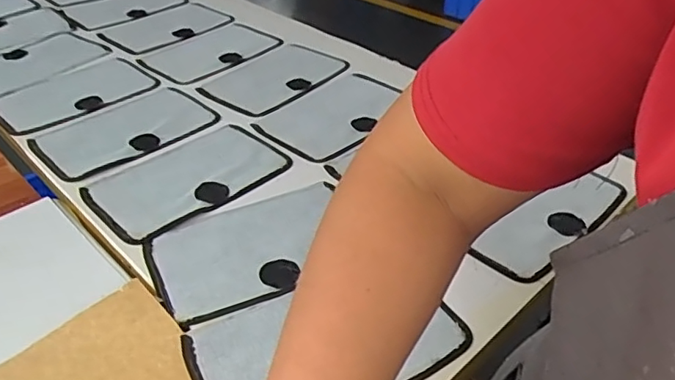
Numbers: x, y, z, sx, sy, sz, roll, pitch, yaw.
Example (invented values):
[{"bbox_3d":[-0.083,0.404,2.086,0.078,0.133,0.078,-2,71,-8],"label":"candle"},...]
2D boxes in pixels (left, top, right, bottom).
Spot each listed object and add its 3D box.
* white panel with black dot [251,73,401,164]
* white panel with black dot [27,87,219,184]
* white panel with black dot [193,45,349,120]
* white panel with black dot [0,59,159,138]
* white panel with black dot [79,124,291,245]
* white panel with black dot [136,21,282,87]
[{"bbox_3d":[-0.003,-0.107,0.789,0.133,0.015,0.212,27,46,30],"label":"white panel with black dot"},{"bbox_3d":[-0.282,-0.082,0.756,0.221,0.005,0.137,-30,47,-32],"label":"white panel with black dot"},{"bbox_3d":[-0.098,-0.177,0.883,0.142,0.009,0.225,28,46,31],"label":"white panel with black dot"},{"bbox_3d":[-0.392,-0.147,0.839,0.218,0.005,0.144,-30,47,-32],"label":"white panel with black dot"},{"bbox_3d":[-0.179,-0.018,0.672,0.215,0.009,0.139,-29,46,-32],"label":"white panel with black dot"},{"bbox_3d":[-0.215,-0.240,0.961,0.150,0.011,0.223,30,47,33],"label":"white panel with black dot"}]

